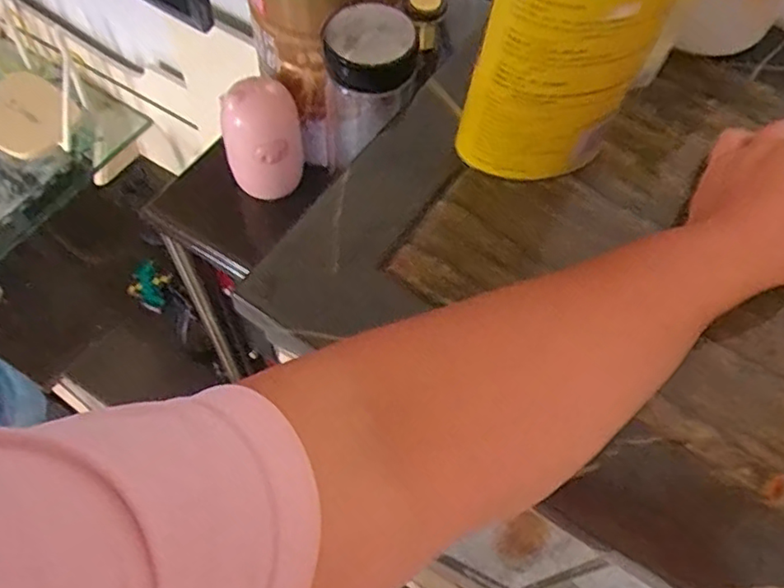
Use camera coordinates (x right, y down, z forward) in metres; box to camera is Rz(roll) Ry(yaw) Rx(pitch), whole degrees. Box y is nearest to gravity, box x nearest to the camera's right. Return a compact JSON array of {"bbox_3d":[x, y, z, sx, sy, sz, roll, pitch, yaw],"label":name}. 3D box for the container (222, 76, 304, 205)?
[{"bbox_3d":[-0.106,-0.124,0.547,0.067,0.113,0.051,-12,63,-10],"label":"container"}]

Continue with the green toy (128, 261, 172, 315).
[{"bbox_3d":[-0.458,-0.018,1.200,0.082,0.078,0.064,36,65,16],"label":"green toy"}]

